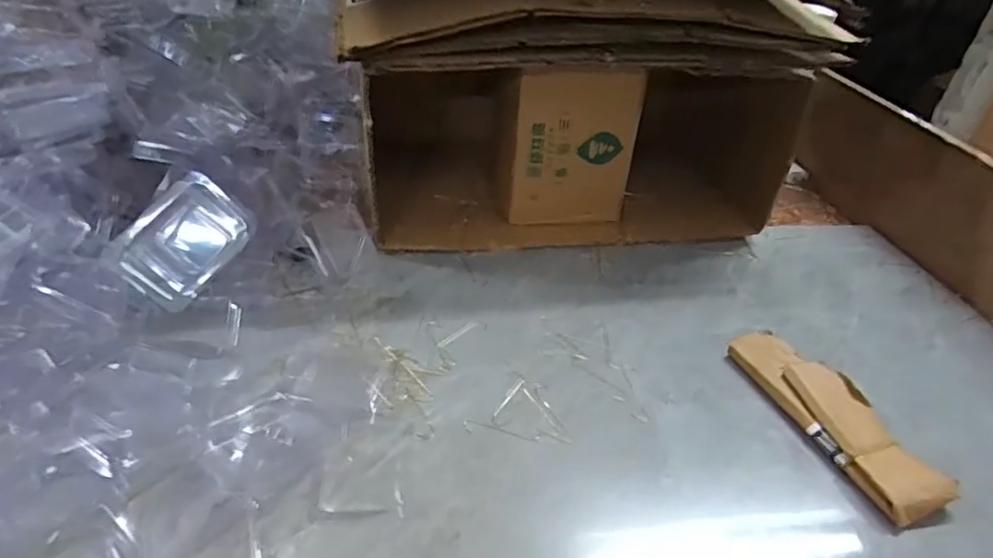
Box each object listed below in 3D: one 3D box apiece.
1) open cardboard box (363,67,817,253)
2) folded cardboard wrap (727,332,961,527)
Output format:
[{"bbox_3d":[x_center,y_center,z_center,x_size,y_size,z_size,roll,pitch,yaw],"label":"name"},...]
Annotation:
[{"bbox_3d":[0.090,-0.196,0.777,0.503,0.183,0.294,-3,37,-13],"label":"open cardboard box"},{"bbox_3d":[0.292,0.116,0.514,0.067,0.026,0.196,-10,39,-21],"label":"folded cardboard wrap"}]

